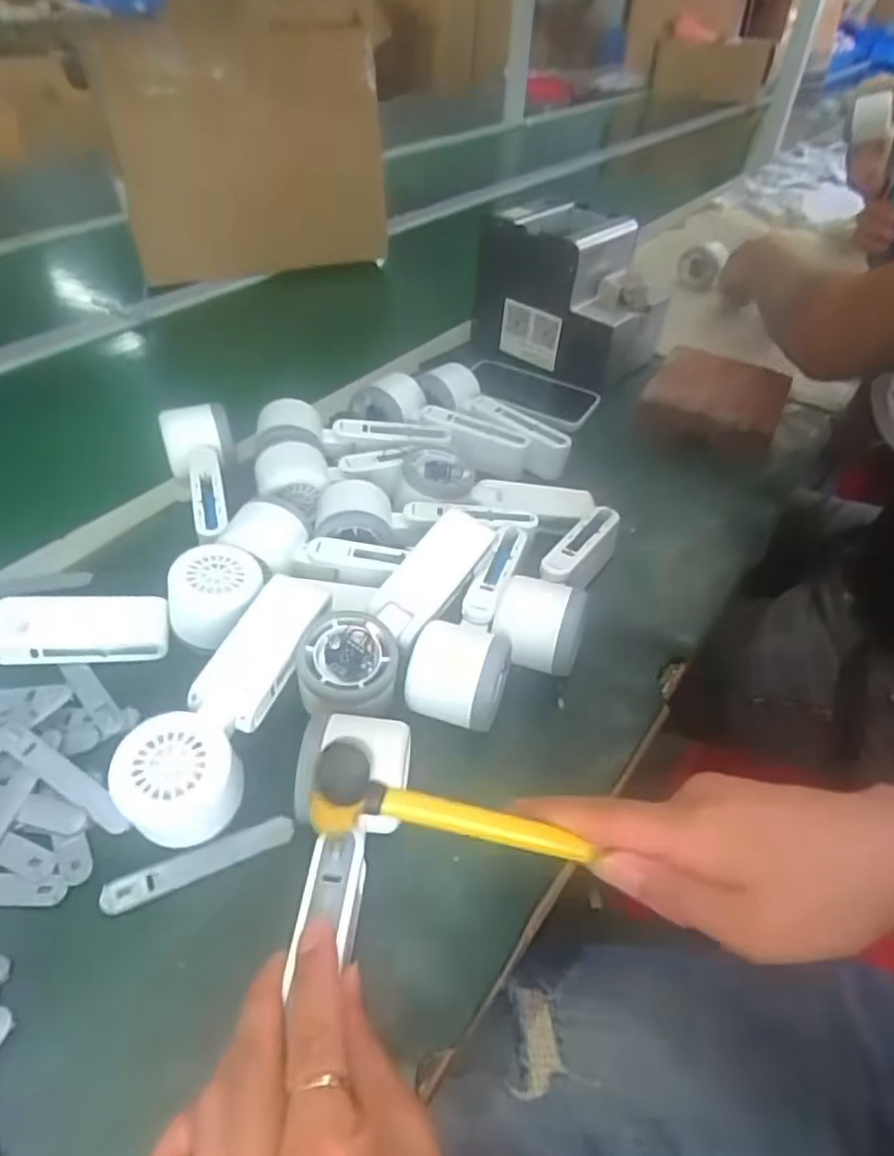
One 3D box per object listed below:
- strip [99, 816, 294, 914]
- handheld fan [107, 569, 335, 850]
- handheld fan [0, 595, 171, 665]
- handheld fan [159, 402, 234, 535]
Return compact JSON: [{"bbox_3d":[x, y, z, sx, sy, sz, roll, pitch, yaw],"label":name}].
[{"bbox_3d":[-0.126,0.146,0.350,0.094,0.005,0.015,-17,47,-22],"label":"strip"},{"bbox_3d":[-0.122,0.073,0.391,0.050,0.053,0.164,13,44,10],"label":"handheld fan"},{"bbox_3d":[-0.269,0.035,0.432,0.167,0.049,0.050,1,41,-26],"label":"handheld fan"},{"bbox_3d":[-0.198,-0.077,0.548,0.054,0.053,0.158,-10,45,-14],"label":"handheld fan"}]

